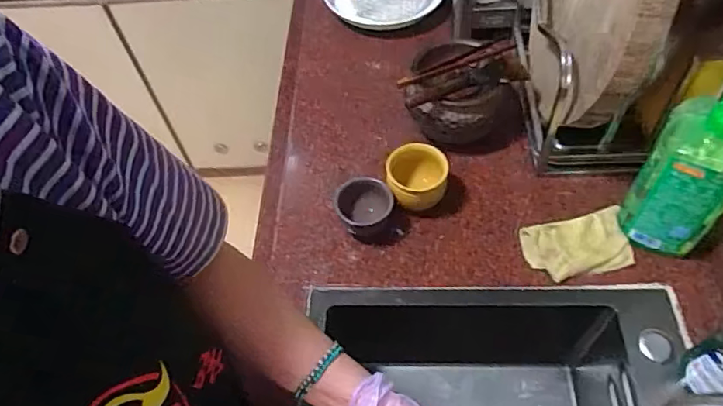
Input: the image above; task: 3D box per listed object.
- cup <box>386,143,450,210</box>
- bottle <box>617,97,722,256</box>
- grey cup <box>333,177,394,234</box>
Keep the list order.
[{"bbox_3d":[0.075,-0.029,0.727,0.078,0.067,0.075,-3,56,4],"label":"cup"},{"bbox_3d":[0.366,-0.034,0.588,0.094,0.257,0.074,36,66,25],"label":"bottle"},{"bbox_3d":[0.004,0.009,0.717,0.074,0.055,0.073,-3,56,4],"label":"grey cup"}]

